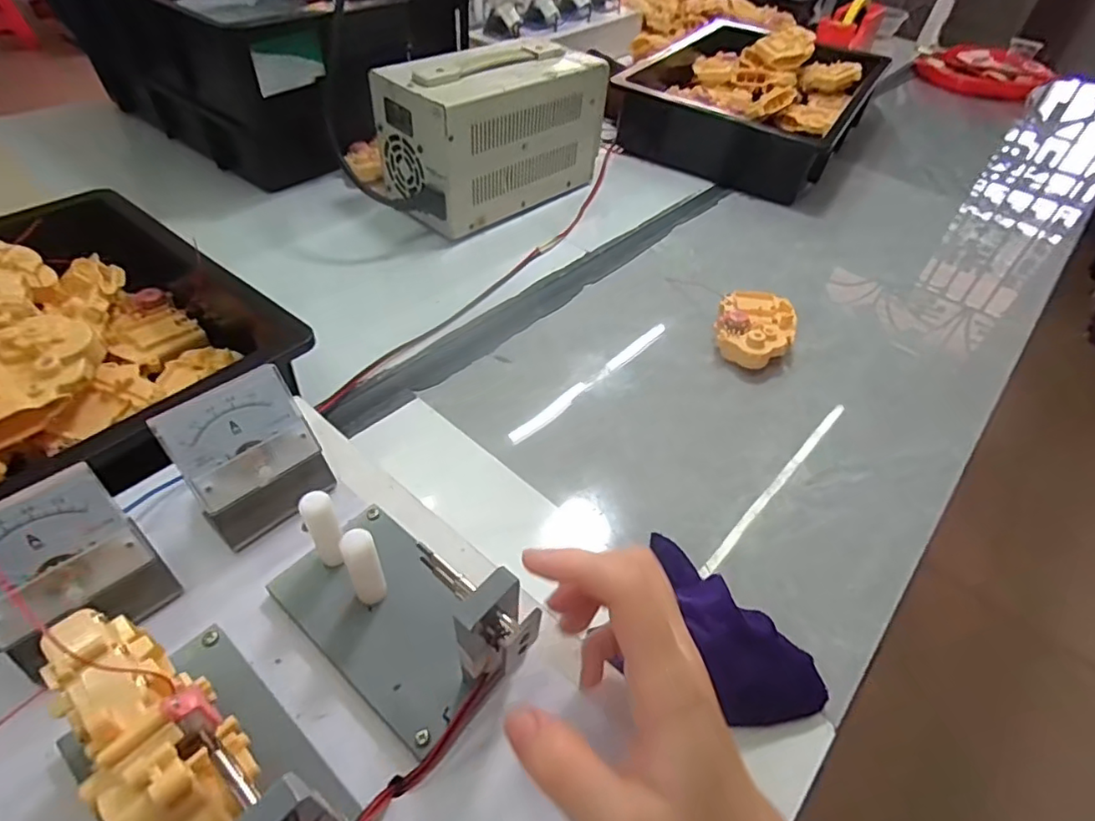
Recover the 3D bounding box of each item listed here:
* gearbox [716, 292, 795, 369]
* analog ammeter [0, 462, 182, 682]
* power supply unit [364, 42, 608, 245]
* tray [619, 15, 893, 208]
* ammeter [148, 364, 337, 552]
[{"bbox_3d":[0.201,-0.078,0.560,0.068,0.038,0.094,18,48,10],"label":"gearbox"},{"bbox_3d":[-0.220,0.074,0.259,0.045,0.068,0.066,37,54,25],"label":"analog ammeter"},{"bbox_3d":[-0.064,-0.336,0.687,0.259,0.150,0.127,-34,59,-31],"label":"power supply unit"},{"bbox_3d":[0.316,-0.492,0.900,0.319,0.105,0.430,26,50,16],"label":"tray"},{"bbox_3d":[-0.161,0.026,0.310,0.067,0.072,0.043,-32,58,-30],"label":"ammeter"}]

